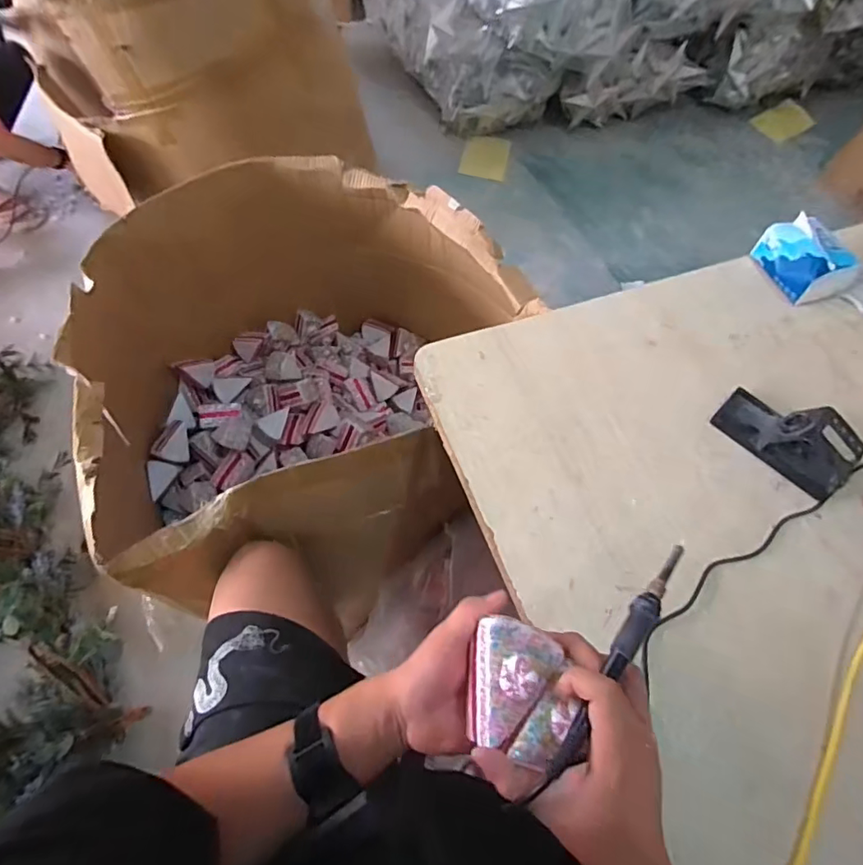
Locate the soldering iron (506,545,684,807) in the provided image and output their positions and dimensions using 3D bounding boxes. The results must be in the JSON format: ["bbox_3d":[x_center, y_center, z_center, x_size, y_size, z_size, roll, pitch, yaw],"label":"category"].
[{"bbox_3d":[0.140,0.162,0.383,0.019,0.018,0.208,36,64,16],"label":"soldering iron"}]

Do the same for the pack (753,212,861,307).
[{"bbox_3d":[0.600,-0.281,0.830,0.100,0.065,0.127,-14,62,-12],"label":"pack"}]

